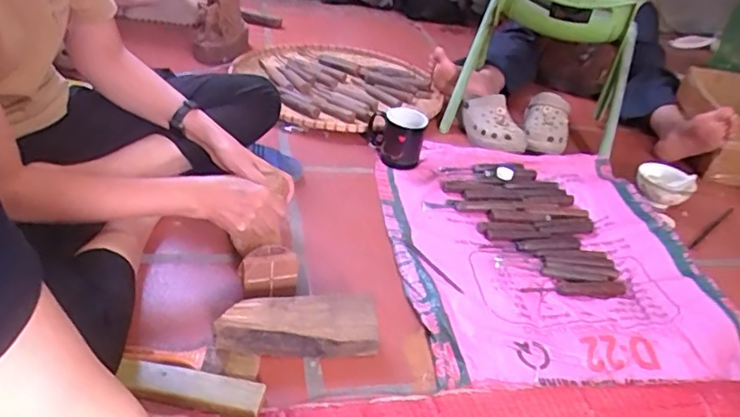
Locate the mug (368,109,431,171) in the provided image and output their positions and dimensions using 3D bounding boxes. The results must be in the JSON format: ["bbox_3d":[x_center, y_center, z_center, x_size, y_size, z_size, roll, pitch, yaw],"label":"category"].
[{"bbox_3d":[0.050,-0.142,1.149,0.112,0.096,0.101,8,35,1],"label":"mug"}]

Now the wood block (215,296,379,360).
[{"bbox_3d":[-0.088,0.150,0.711,0.191,0.071,0.043,-1,36,-13],"label":"wood block"}]

